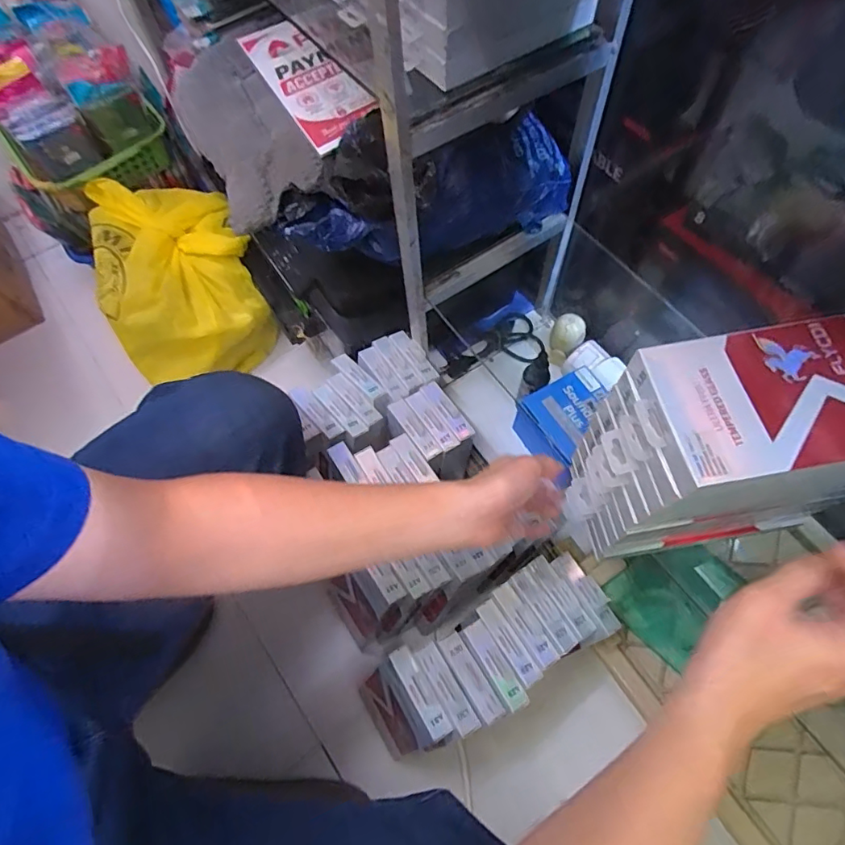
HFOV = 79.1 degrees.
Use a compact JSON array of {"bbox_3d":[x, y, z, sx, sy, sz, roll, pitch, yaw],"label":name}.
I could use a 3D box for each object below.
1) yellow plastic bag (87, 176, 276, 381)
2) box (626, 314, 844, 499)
[{"bbox_3d":[-0.434,-0.281,0.950,0.250,0.181,0.300,-16,64,-4],"label":"yellow plastic bag"},{"bbox_3d":[0.250,-0.016,0.332,0.203,0.017,0.107,-10,64,-1],"label":"box"}]

